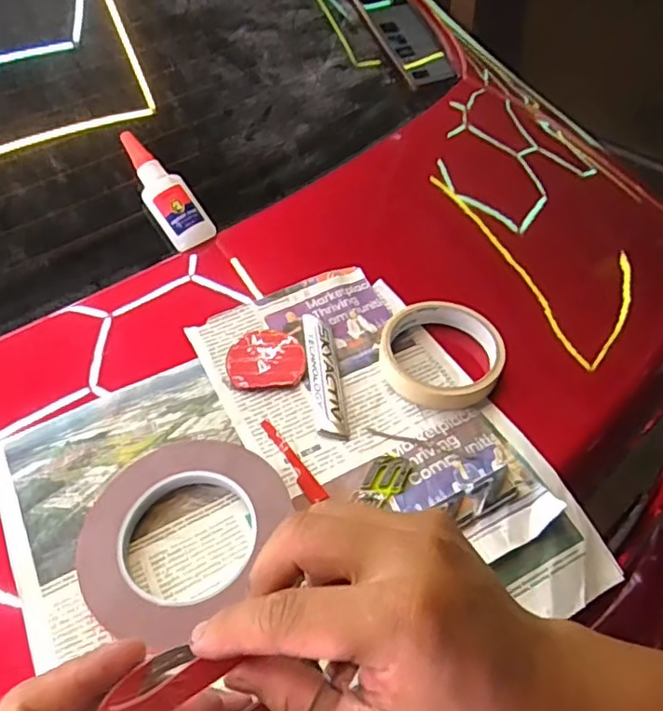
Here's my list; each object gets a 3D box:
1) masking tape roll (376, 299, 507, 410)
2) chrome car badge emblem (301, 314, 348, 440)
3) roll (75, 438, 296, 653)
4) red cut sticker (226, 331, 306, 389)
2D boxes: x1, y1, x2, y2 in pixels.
[{"bbox_3d":[0.079,-0.002,0.437,0.086,0.017,0.087,0,53,0],"label":"masking tape roll"},{"bbox_3d":[-0.006,0.012,0.435,0.023,0.005,0.106,-7,54,-4],"label":"chrome car badge emblem"},{"bbox_3d":[-0.091,0.101,0.362,0.121,0.023,0.118,0,53,0],"label":"roll"},{"bbox_3d":[-0.048,0.001,0.443,0.056,0.004,0.050,-4,54,-2],"label":"red cut sticker"}]

